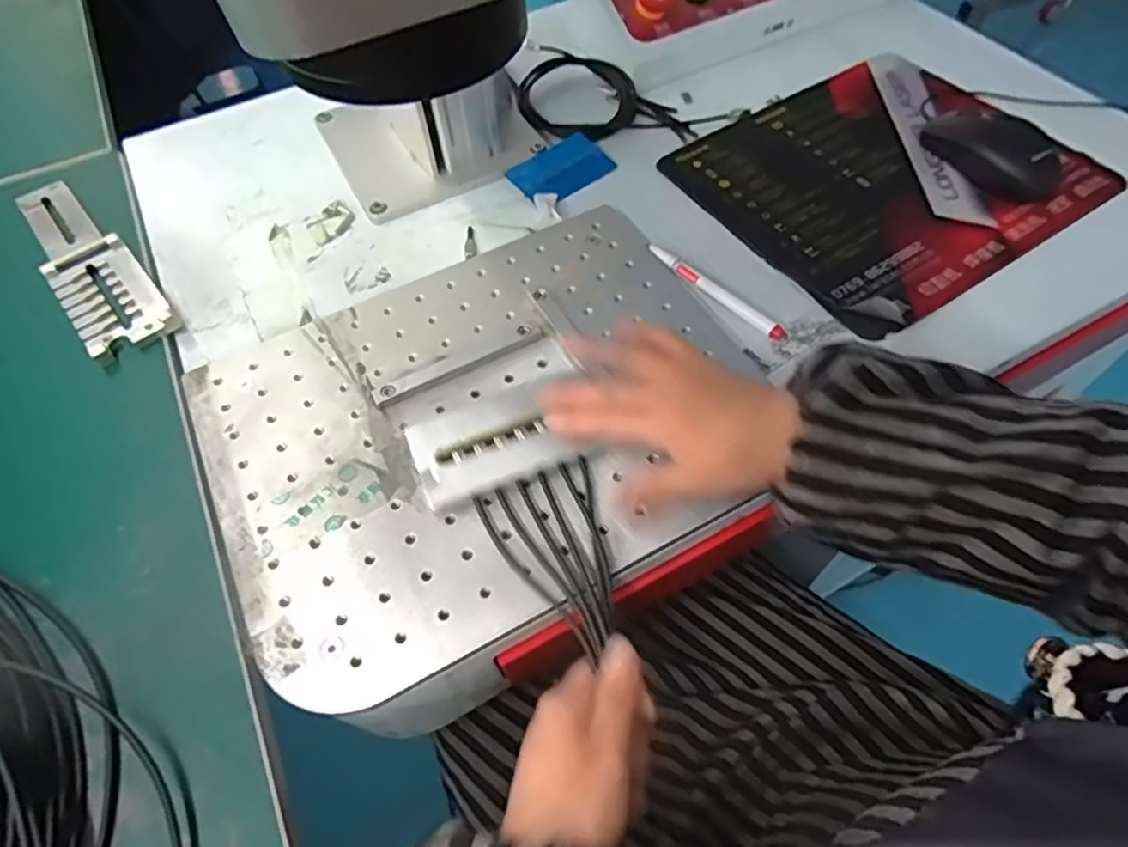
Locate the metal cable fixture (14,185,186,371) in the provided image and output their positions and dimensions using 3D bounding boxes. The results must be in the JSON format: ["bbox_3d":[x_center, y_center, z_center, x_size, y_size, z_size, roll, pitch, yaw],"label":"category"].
[{"bbox_3d":[-0.377,-0.130,0.505,0.060,0.012,0.227,-36,63,-19],"label":"metal cable fixture"}]

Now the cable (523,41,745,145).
[{"bbox_3d":[0.046,-0.290,0.584,0.215,0.018,0.102,22,61,15],"label":"cable"}]

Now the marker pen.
[{"bbox_3d":[0.109,-0.099,0.469,0.015,0.006,0.124,-40,65,-21],"label":"marker pen"}]

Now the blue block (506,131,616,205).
[{"bbox_3d":[-0.002,-0.218,0.548,0.082,0.004,0.054,-35,68,-16],"label":"blue block"}]

